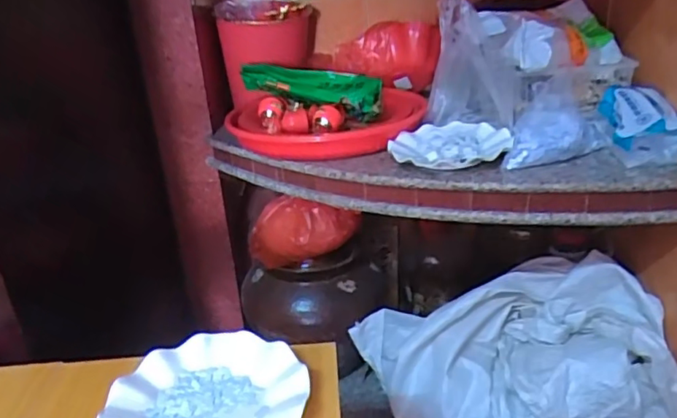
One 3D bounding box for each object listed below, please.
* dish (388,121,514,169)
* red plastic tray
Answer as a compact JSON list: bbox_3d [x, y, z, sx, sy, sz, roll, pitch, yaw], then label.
[{"bbox_3d":[0.171,-0.102,0.892,0.177,0.027,0.154,-4,24,2],"label":"dish"},{"bbox_3d":[-0.033,-0.162,1.034,0.363,0.062,0.292,-1,24,7],"label":"red plastic tray"}]

